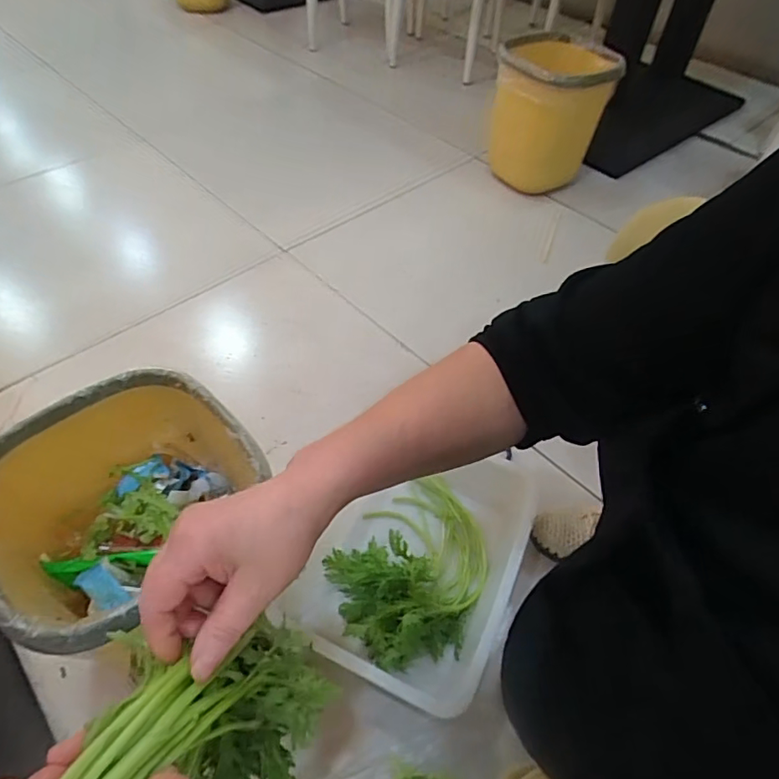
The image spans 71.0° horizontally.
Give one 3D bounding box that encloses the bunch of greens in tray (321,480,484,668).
[{"bbox_3d":[0.038,0.220,0.692,0.189,0.072,0.235,36,57,23],"label":"bunch of greens in tray"}]

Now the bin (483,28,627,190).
[{"bbox_3d":[0.338,-0.577,1.202,0.232,0.304,0.212,15,51,8],"label":"bin"}]

